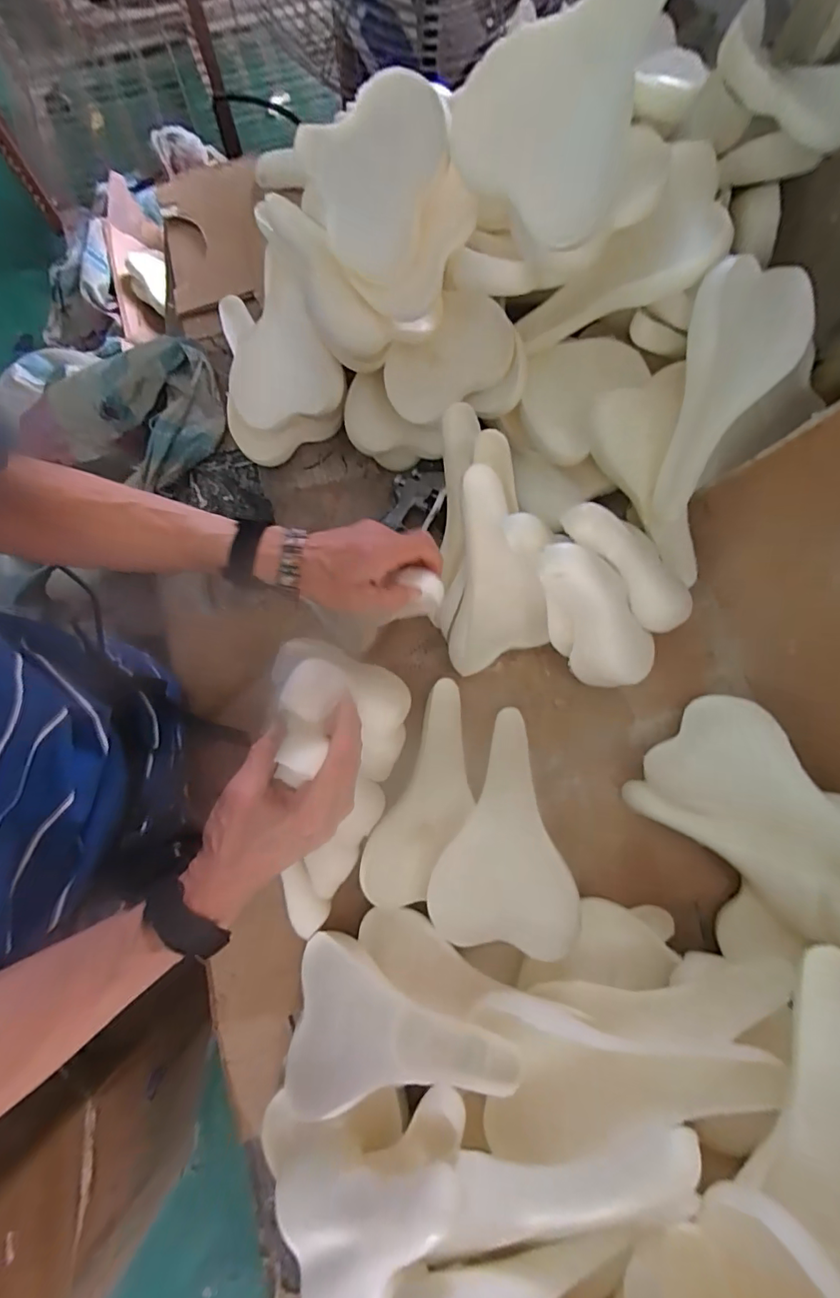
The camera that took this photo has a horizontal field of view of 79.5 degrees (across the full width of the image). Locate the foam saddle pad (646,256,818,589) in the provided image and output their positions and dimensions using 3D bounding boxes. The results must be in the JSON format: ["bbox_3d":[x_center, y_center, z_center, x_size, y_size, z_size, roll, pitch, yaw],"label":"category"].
[{"bbox_3d":[0.326,-0.230,0.569,0.131,0.327,0.041,3,35,0],"label":"foam saddle pad"}]

